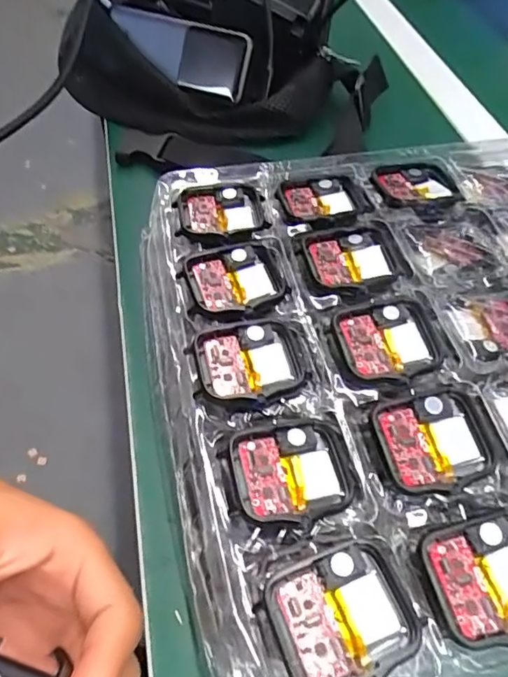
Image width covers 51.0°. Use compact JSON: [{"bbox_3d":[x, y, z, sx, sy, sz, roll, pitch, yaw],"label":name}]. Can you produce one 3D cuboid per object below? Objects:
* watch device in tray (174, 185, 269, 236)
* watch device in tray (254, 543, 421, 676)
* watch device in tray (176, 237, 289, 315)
[{"bbox_3d":[-0.017,-0.066,0.282,0.046,0.007,0.038,-2,53,-3],"label":"watch device in tray"},{"bbox_3d":[0.027,0.089,0.169,0.045,0.009,0.038,-14,55,-13],"label":"watch device in tray"},{"bbox_3d":[-0.007,-0.030,0.251,0.048,0.006,0.041,-9,54,-8],"label":"watch device in tray"}]

